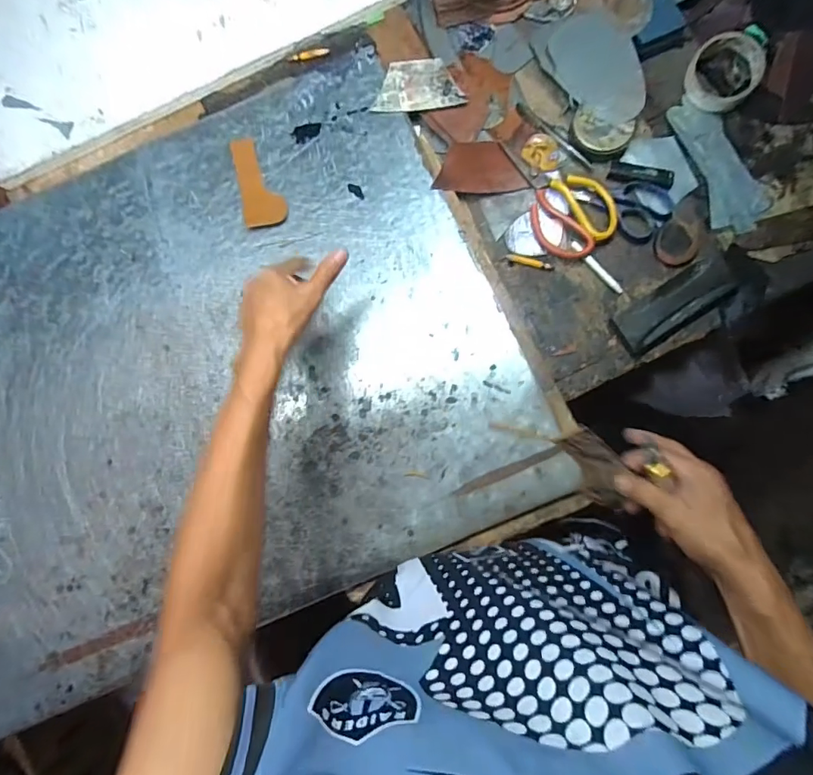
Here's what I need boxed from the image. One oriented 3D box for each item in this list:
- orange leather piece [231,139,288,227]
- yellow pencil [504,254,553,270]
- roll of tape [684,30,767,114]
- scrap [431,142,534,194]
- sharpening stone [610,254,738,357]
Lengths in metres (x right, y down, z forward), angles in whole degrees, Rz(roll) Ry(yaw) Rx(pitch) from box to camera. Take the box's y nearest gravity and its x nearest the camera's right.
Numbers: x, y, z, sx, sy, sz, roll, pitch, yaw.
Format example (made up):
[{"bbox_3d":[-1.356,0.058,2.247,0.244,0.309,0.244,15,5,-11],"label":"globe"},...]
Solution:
[{"bbox_3d":[-0.192,-0.270,0.610,0.055,0.004,0.124,-13,83,1],"label":"orange leather piece"},{"bbox_3d":[0.157,-0.160,0.592,0.060,0.009,0.009,18,84,5],"label":"yellow pencil"},{"bbox_3d":[0.414,-0.416,0.603,0.086,0.034,0.104,23,85,5],"label":"roll of tape"},{"bbox_3d":[0.097,-0.283,0.597,0.117,0.010,0.066,-1,83,2],"label":"scrap"},{"bbox_3d":[0.327,-0.099,0.565,0.157,0.016,0.057,-33,83,-2],"label":"sharpening stone"}]

